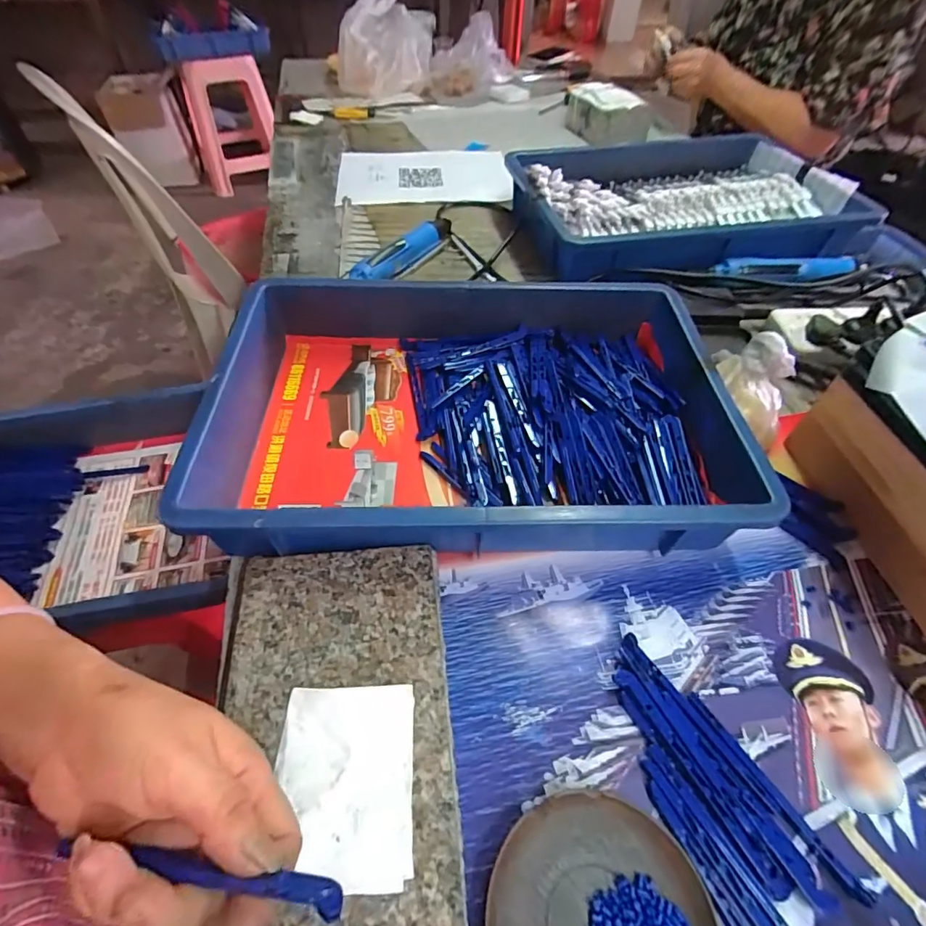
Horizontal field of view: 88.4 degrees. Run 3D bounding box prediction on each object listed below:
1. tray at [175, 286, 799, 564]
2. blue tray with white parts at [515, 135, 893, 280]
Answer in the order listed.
[{"bbox_3d":[0.008,-0.049,0.427,0.415,0.078,0.280,0,51,-4],"label":"tray"},{"bbox_3d":[0.301,-0.374,0.672,0.429,0.059,0.310,-6,52,-6],"label":"blue tray with white parts"}]

